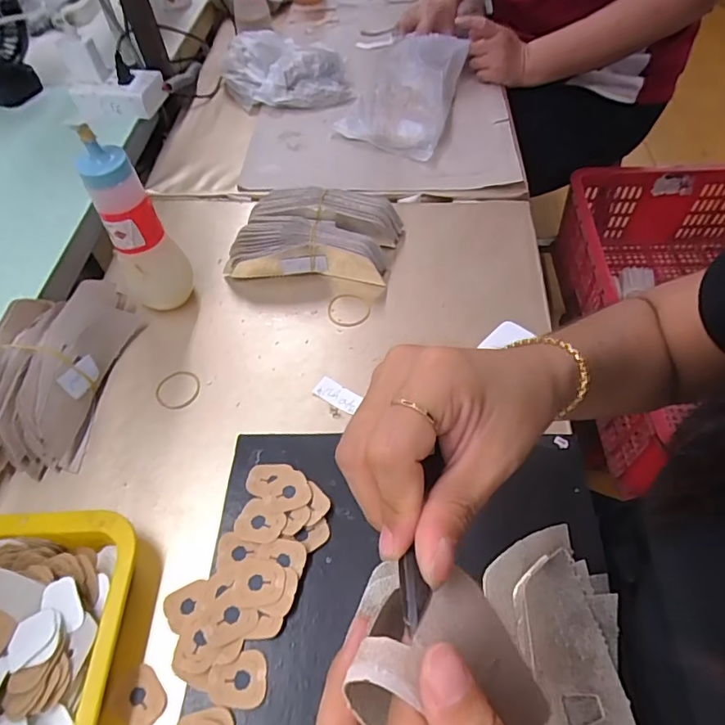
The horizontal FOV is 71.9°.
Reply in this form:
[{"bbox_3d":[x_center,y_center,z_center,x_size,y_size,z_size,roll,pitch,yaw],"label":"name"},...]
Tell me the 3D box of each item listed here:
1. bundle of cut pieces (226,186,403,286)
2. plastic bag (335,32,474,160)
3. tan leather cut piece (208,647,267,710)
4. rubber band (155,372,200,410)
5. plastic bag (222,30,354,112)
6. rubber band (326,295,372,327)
[{"bbox_3d":[-0.057,-0.152,0.601,0.198,0.059,0.115,4,55,5],"label":"bundle of cut pieces"},{"bbox_3d":[0.066,-0.419,0.761,0.146,0.075,0.236,16,57,14],"label":"plastic bag"},{"bbox_3d":[-0.086,0.218,0.346,0.039,0.004,0.033,6,55,3],"label":"tan leather cut piece"},{"bbox_3d":[-0.190,0.028,0.516,0.045,0.004,0.046,1,55,-1],"label":"rubber band"},{"bbox_3d":[-0.126,-0.471,0.817,0.211,0.071,0.136,0,55,2],"label":"plastic bag"},{"bbox_3d":[-0.015,-0.060,0.570,0.048,0.006,0.051,0,53,0],"label":"rubber band"}]

